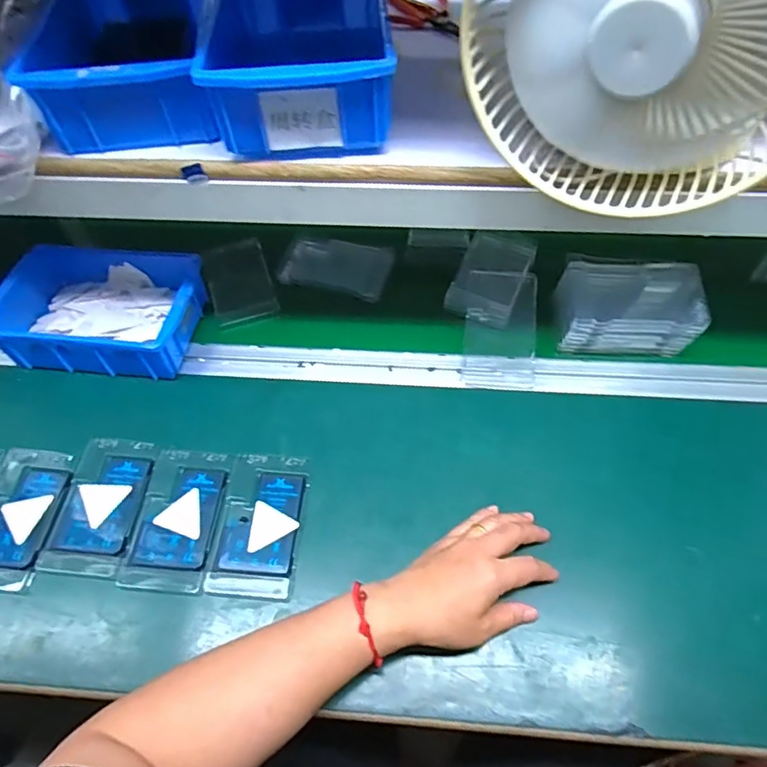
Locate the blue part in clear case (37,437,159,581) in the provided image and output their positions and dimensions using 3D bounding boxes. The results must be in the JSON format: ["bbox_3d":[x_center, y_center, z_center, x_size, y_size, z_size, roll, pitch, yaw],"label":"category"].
[{"bbox_3d":[-0.262,0.113,0.510,0.075,0.021,0.126,5,56,8],"label":"blue part in clear case"}]

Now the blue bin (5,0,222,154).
[{"bbox_3d":[-0.196,-0.267,0.443,0.126,0.067,0.197,-6,56,-2],"label":"blue bin"}]

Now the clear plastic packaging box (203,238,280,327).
[{"bbox_3d":[-0.171,-0.122,0.645,0.072,0.014,0.123,-18,56,-7],"label":"clear plastic packaging box"}]

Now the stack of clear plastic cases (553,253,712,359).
[{"bbox_3d":[0.250,-0.073,0.570,0.133,0.074,0.077,-1,56,4],"label":"stack of clear plastic cases"}]

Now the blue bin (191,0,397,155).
[{"bbox_3d":[-0.061,-0.258,0.429,0.129,0.072,0.190,-4,56,-1],"label":"blue bin"}]

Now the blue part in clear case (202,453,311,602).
[{"bbox_3d":[-0.110,0.124,0.490,0.075,0.009,0.126,3,56,7],"label":"blue part in clear case"}]

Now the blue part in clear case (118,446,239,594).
[{"bbox_3d":[-0.188,0.122,0.498,0.076,0.014,0.126,4,56,8],"label":"blue part in clear case"}]

